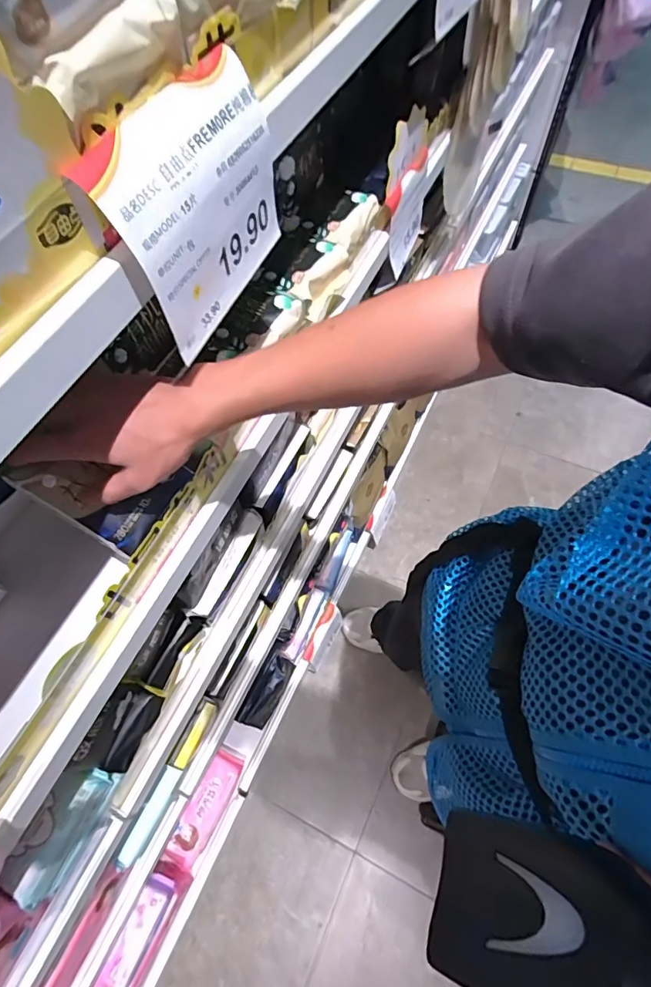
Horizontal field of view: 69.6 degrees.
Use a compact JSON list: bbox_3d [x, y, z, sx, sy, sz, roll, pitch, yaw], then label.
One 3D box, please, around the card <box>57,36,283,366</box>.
[{"bbox_3d":[-0.076,-0.170,0.283,0.029,0.111,0.137,20,65,13],"label":"card"}]

